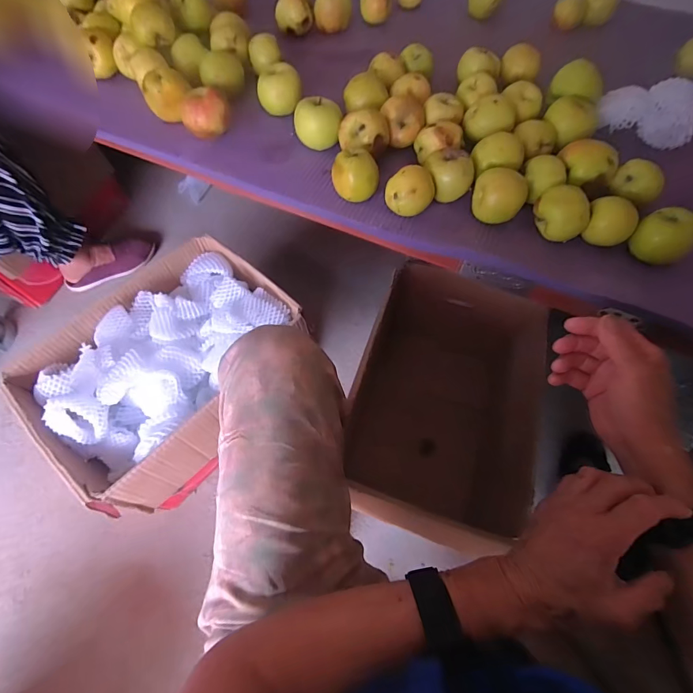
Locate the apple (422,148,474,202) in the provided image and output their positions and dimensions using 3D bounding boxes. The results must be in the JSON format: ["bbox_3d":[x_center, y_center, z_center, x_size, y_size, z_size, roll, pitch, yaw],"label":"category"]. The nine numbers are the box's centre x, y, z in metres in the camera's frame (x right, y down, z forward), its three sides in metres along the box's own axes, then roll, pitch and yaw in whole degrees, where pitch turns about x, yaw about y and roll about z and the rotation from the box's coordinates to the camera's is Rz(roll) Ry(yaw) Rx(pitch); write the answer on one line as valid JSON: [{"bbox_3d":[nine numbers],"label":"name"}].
[{"bbox_3d":[0.130,-0.217,0.501,0.059,0.060,0.054,11,64,5],"label":"apple"}]

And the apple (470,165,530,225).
[{"bbox_3d":[0.191,-0.183,0.486,0.055,0.062,0.051,-4,64,-3],"label":"apple"}]

